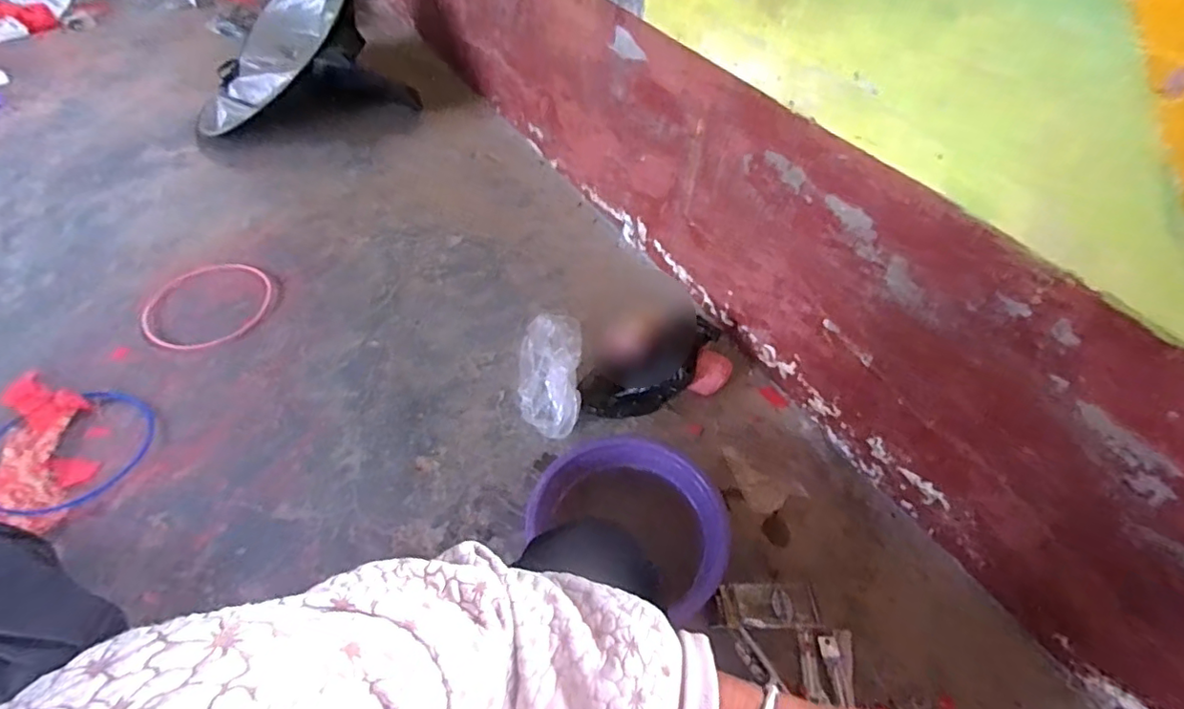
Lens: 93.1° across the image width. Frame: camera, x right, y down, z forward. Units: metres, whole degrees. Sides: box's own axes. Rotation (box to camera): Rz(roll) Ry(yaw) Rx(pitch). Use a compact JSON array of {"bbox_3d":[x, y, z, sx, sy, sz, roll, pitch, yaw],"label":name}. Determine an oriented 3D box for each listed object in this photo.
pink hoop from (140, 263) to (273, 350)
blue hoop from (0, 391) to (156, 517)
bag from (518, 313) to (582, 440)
[{"bbox_3d":[-0.816,-0.108,1.188,0.238,0.014,0.247,0,57,0],"label":"pink hoop"},{"bbox_3d":[-0.895,0.170,0.957,0.246,0.014,0.218,-26,56,-25],"label":"blue hoop"},{"bbox_3d":[-0.079,0.038,1.056,0.120,0.097,0.238,-1,50,-3],"label":"bag"}]

